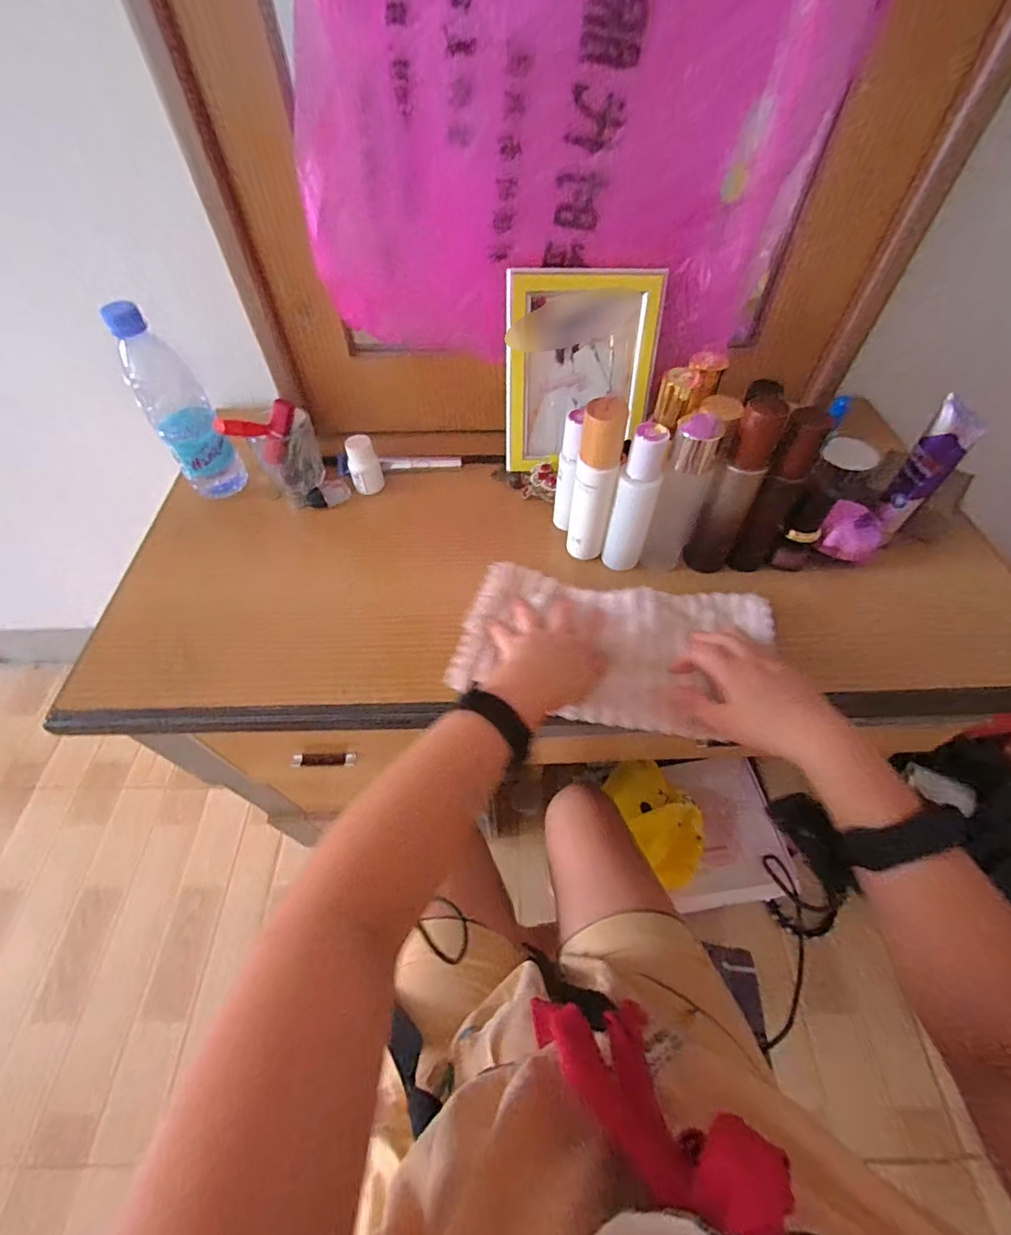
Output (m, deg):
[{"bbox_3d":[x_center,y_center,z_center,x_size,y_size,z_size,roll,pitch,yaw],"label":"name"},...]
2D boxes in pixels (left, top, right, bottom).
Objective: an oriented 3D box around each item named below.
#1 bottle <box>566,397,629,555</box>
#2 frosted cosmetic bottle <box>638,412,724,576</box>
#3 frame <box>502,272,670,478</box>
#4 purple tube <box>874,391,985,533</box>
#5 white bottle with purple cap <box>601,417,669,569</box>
[{"bbox_3d":[0.090,-0.131,0.504,0.042,0.167,0.031,8,55,7],"label":"bottle"},{"bbox_3d":[0.177,-0.116,0.507,0.040,0.179,0.031,-30,59,-18],"label":"frosted cosmetic bottle"},{"bbox_3d":[0.088,-0.285,0.590,0.171,0.204,0.026,-1,34,0],"label":"frame"},{"bbox_3d":[0.425,-0.150,0.513,0.043,0.128,0.043,-39,62,-23],"label":"purple tube"},{"bbox_3d":[0.130,-0.114,0.504,0.036,0.164,0.033,30,60,21],"label":"white bottle with purple cap"}]

